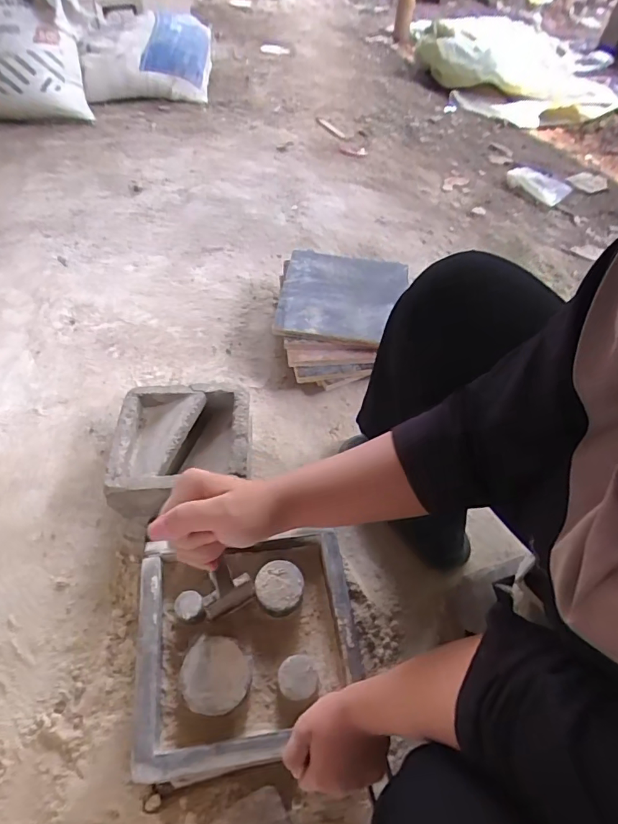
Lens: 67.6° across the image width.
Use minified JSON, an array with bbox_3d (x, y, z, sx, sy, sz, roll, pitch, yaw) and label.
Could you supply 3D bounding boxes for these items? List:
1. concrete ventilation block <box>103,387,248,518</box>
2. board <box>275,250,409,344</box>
[{"bbox_3d":[-0.197,0.061,0.747,0.203,0.097,0.197,-3,56,-4],"label":"concrete ventilation block"},{"bbox_3d":[0.071,-0.244,0.939,0.247,0.013,0.252,5,53,4],"label":"board"}]

